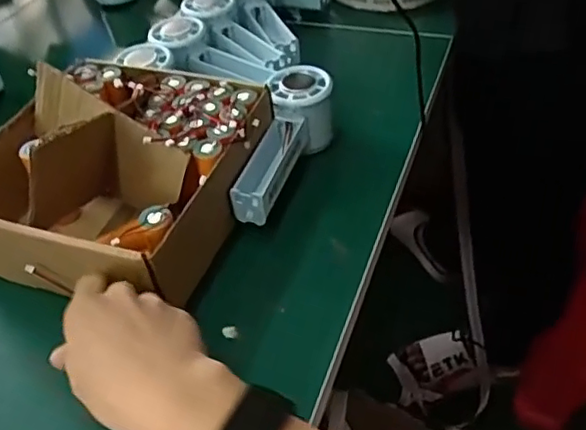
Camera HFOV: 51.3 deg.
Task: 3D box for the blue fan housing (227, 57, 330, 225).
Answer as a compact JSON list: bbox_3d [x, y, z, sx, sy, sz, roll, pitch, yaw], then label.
[{"bbox_3d":[-0.003,-0.061,0.498,0.052,0.051,0.149,6,46,13],"label":"blue fan housing"}]

